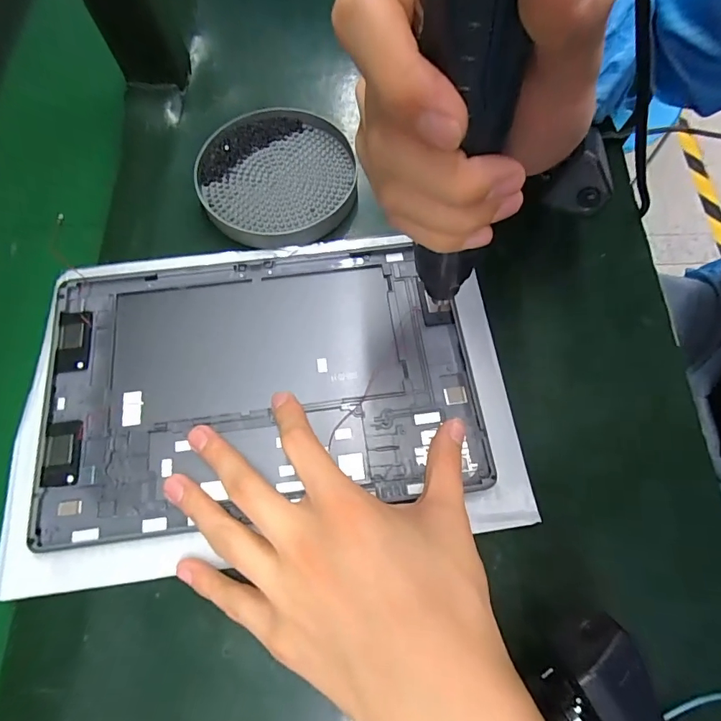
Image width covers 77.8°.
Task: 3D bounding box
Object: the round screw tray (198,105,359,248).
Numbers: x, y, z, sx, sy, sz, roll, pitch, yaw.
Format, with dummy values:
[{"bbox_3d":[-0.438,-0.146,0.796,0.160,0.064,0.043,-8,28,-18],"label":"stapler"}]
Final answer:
[{"bbox_3d":[-0.060,-0.133,0.325,0.111,0.015,0.113,-1,70,1],"label":"round screw tray"}]

